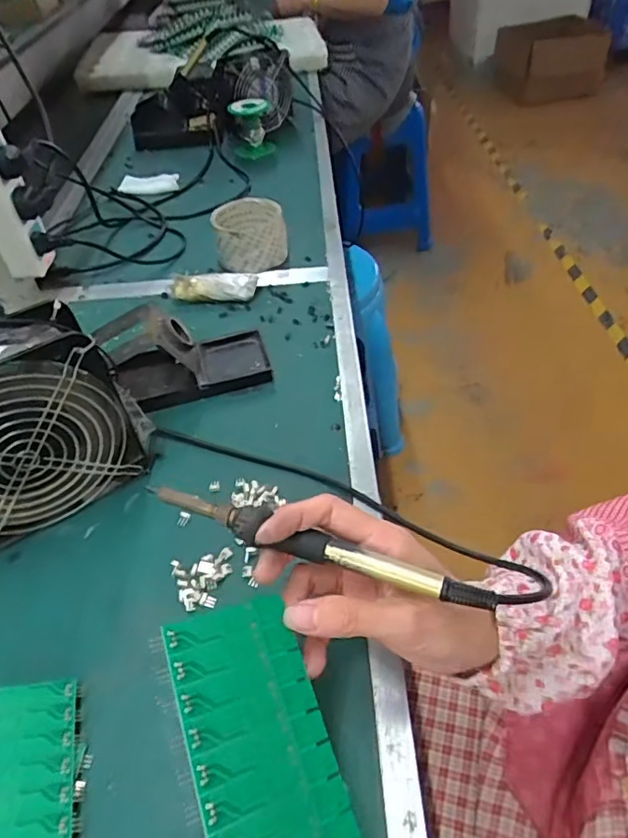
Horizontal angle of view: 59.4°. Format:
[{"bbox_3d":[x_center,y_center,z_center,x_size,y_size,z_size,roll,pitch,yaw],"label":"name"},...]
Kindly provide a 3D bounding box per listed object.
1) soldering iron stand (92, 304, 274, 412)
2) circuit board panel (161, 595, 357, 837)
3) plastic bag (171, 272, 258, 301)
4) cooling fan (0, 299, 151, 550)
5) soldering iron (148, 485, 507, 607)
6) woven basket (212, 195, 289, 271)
[{"bbox_3d":[-0.120,-0.067,0.515,0.144,0.075,0.079,-16,48,-10],"label":"soldering iron stand"},{"bbox_3d":[-0.021,0.151,0.241,0.061,0.004,0.134,-6,59,-30],"label":"circuit board panel"},{"bbox_3d":[-0.112,-0.151,0.623,0.095,0.028,0.033,0,47,4],"label":"plastic bag"},{"bbox_3d":[-0.211,0.007,0.393,0.153,0.154,0.057,-28,51,-20],"label":"cooling fan"},{"bbox_3d":[-0.019,0.062,0.297,0.171,0.014,0.017,15,49,20],"label":"soldering iron"},{"bbox_3d":[-0.076,-0.222,0.668,0.085,0.057,0.085,-6,47,-1],"label":"woven basket"}]

